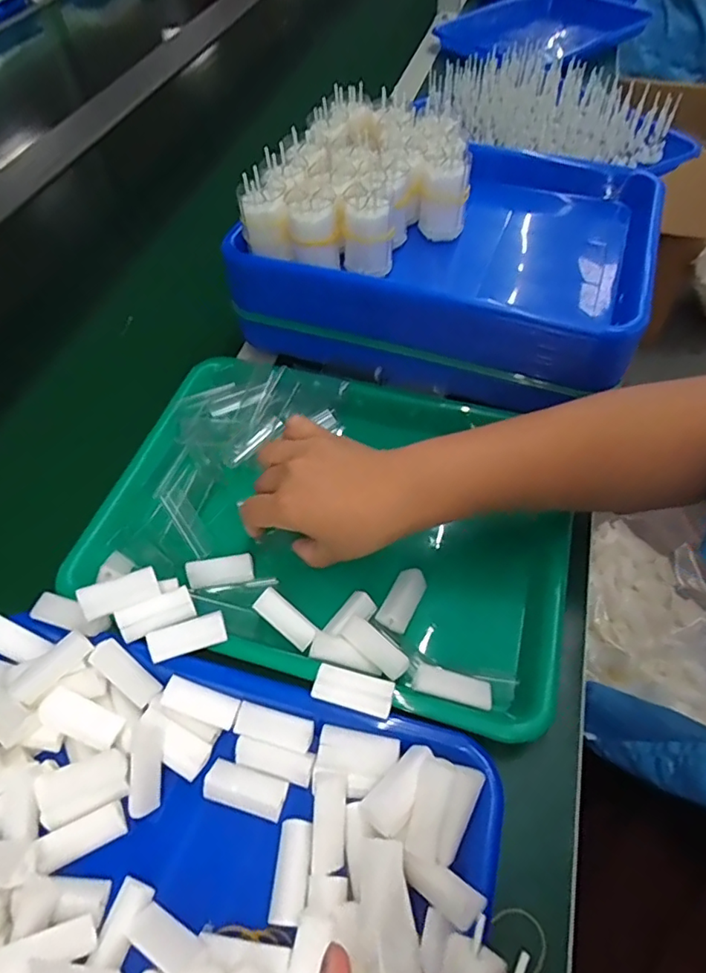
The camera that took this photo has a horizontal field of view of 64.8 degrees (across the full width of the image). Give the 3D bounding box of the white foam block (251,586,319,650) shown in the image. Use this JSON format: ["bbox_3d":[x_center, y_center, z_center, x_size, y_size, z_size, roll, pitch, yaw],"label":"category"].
[{"bbox_3d":[-0.043,0.085,0.363,0.045,0.009,0.017,34,61,20],"label":"white foam block"}]

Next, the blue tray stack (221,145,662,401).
[{"bbox_3d":[0.086,-0.198,0.495,0.315,0.095,0.237,17,57,14],"label":"blue tray stack"}]

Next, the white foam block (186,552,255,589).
[{"bbox_3d":[-0.094,0.060,0.395,0.046,0.010,0.020,-7,86,-8],"label":"white foam block"}]

